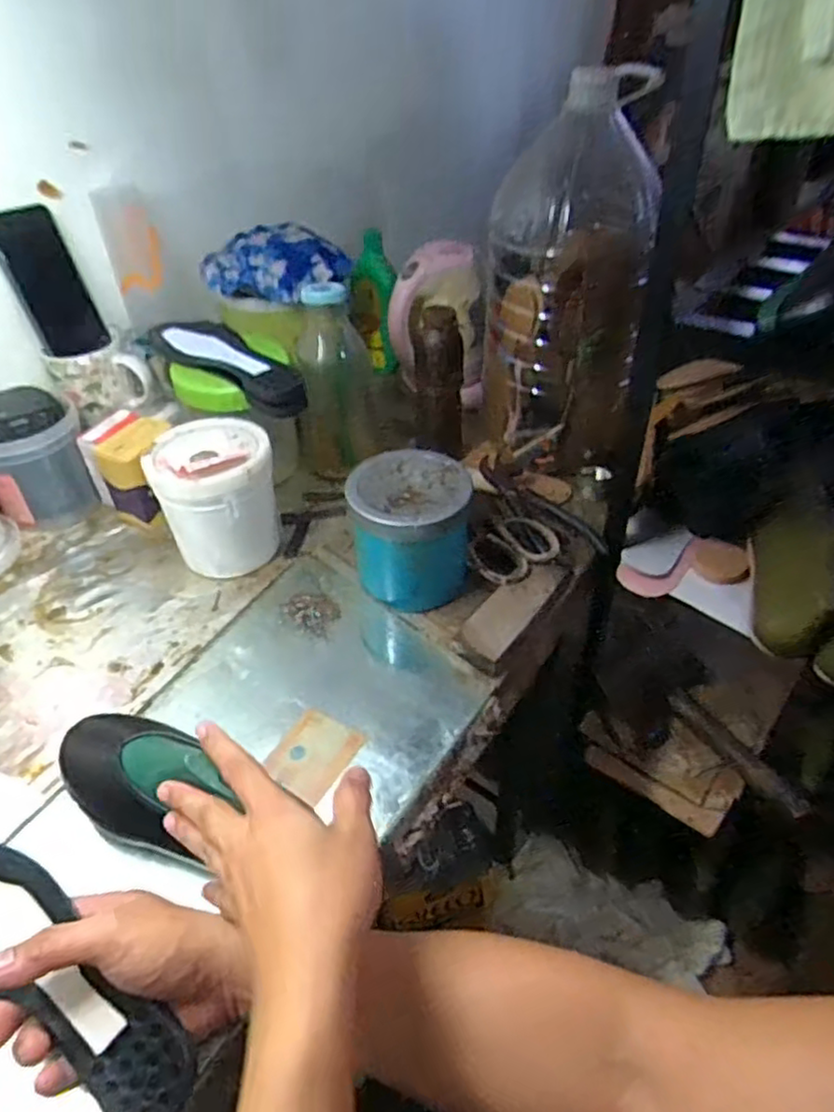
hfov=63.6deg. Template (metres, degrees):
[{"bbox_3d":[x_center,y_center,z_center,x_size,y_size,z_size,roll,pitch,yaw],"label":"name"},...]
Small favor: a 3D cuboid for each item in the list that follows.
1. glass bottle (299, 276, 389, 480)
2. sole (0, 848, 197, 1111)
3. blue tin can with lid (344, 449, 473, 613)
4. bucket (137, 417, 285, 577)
[{"bbox_3d":[-0.094,-0.210,0.815,0.073,0.213,0.073,14,44,18],"label":"glass bottle"},{"bbox_3d":[-0.228,0.251,0.407,0.228,0.026,0.066,30,49,19],"label":"sole"},{"bbox_3d":[-0.005,-0.024,0.692,0.119,0.123,0.119,-5,41,-4],"label":"blue tin can with lid"},{"bbox_3d":[-0.216,-0.063,0.736,0.118,0.141,0.130,-18,44,-18],"label":"bucket"}]

